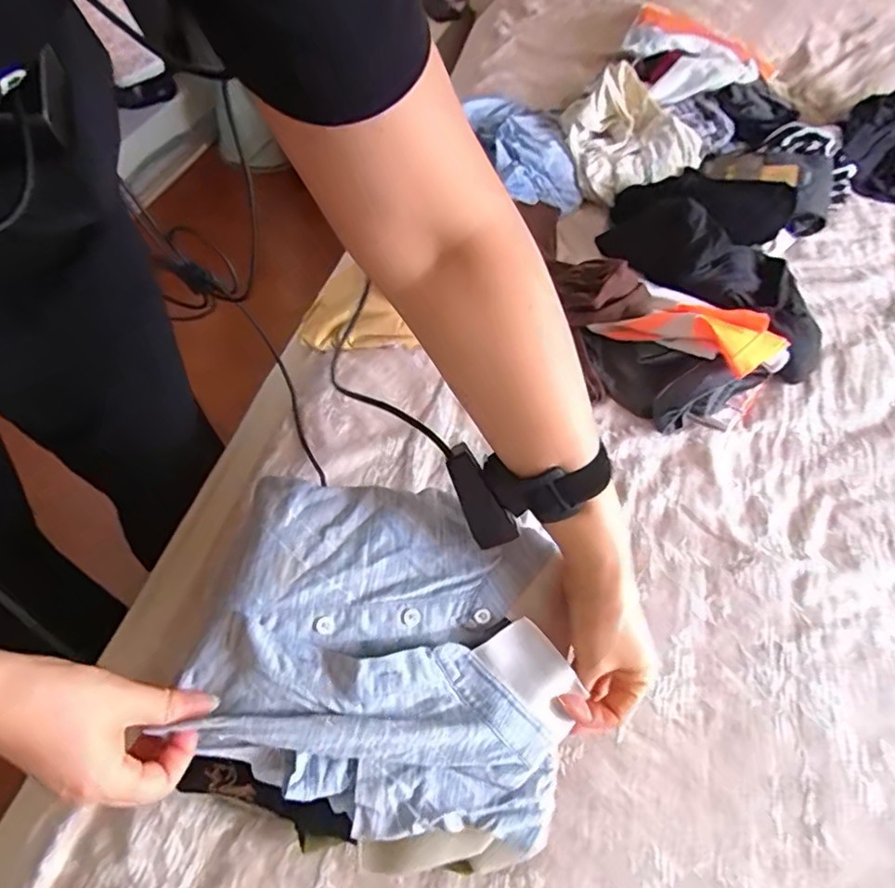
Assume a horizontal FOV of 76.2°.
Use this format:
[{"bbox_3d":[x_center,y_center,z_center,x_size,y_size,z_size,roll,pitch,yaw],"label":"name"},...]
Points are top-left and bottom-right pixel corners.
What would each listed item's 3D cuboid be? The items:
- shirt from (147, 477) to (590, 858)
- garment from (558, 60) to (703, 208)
[{"bbox_3d":[-0.032,0.136,0.386,0.236,0.075,0.197,15,57,5],"label":"shirt"},{"bbox_3d":[0.268,-0.467,0.853,0.191,0.100,0.181,3,57,-5],"label":"garment"}]

